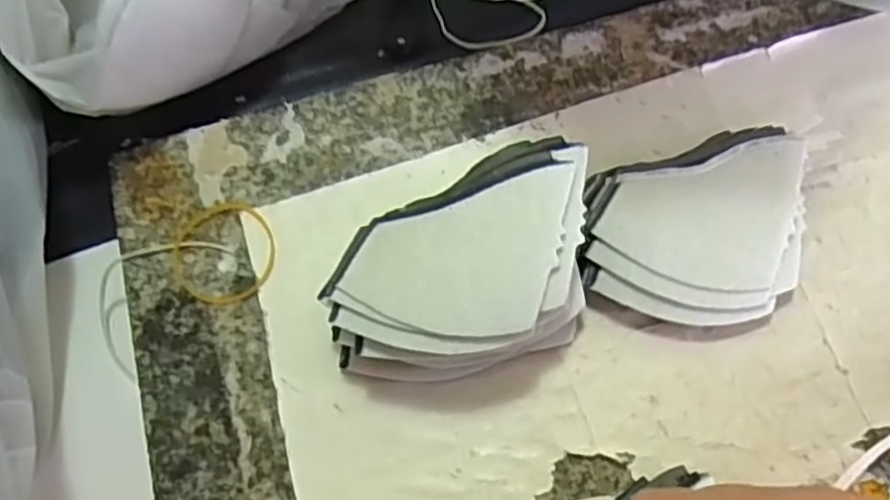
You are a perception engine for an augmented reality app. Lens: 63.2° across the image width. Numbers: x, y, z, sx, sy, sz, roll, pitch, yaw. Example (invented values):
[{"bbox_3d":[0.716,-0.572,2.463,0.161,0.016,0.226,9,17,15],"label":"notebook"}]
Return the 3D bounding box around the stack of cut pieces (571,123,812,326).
[{"bbox_3d":[0.102,-0.013,0.300,0.085,0.026,0.084,8,70,6],"label":"stack of cut pieces"}]

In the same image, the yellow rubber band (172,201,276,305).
[{"bbox_3d":[-0.097,0.000,0.317,0.046,0.004,0.048,-5,69,1],"label":"yellow rubber band"}]

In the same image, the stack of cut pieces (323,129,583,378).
[{"bbox_3d":[0.009,0.009,0.284,0.110,0.048,0.070,-23,70,-6],"label":"stack of cut pieces"}]

